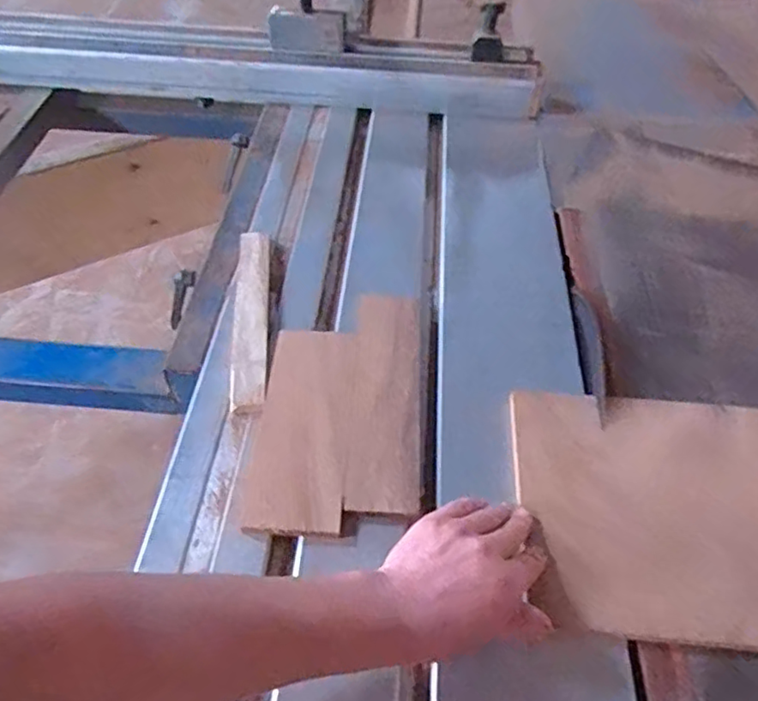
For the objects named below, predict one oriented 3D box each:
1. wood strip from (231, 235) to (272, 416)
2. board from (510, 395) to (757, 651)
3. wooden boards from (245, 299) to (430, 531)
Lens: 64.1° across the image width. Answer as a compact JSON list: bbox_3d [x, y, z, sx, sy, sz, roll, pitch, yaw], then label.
[{"bbox_3d":[-0.133,-0.038,0.629,0.038,0.012,0.245,-3,52,-4],"label":"wood strip"},{"bbox_3d":[0.302,0.132,0.493,0.364,0.010,0.205,5,51,2],"label":"board"},{"bbox_3d":[-0.034,0.045,0.571,0.148,0.014,0.263,2,51,0],"label":"wooden boards"}]

